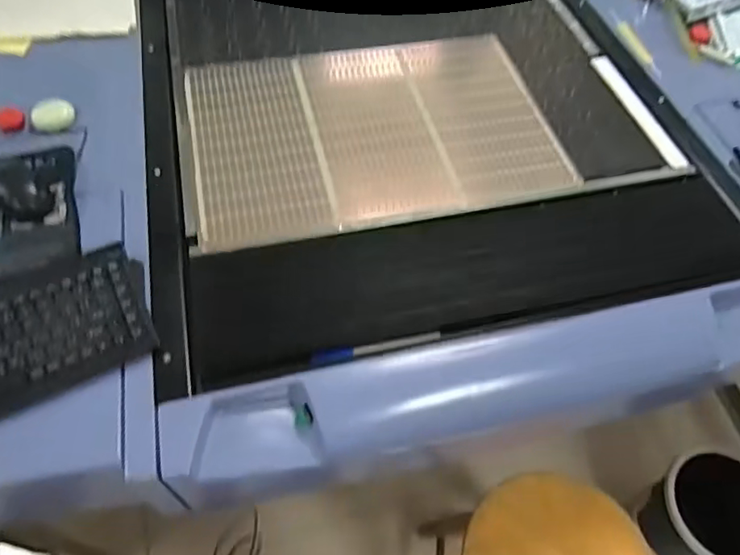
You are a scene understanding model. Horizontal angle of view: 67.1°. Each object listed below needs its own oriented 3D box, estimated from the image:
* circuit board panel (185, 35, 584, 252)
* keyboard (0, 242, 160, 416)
[{"bbox_3d":[0.002,-0.225,0.810,0.503,0.009,0.350,-11,57,-9],"label":"circuit board panel"},{"bbox_3d":[-0.384,0.072,0.583,0.297,0.027,0.145,-26,60,-19],"label":"keyboard"}]

